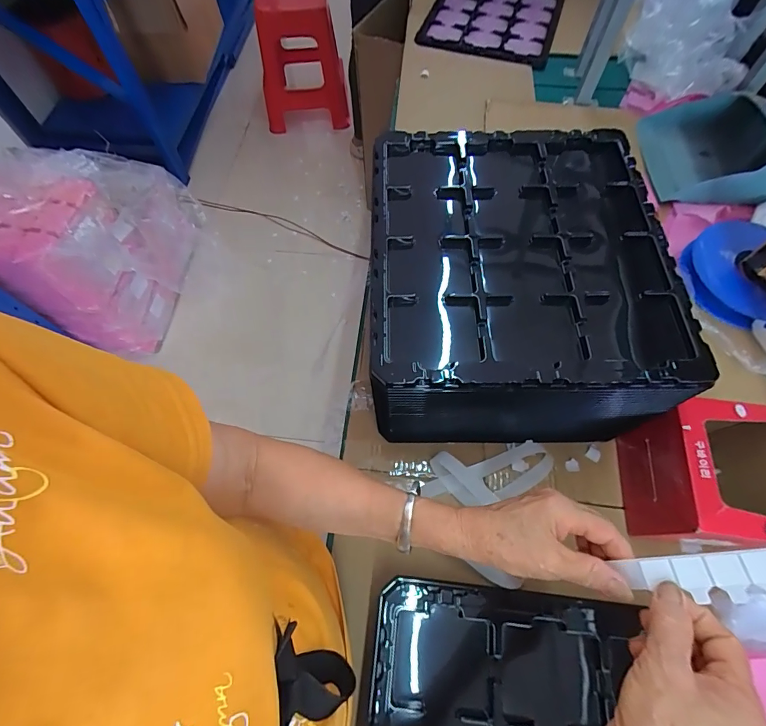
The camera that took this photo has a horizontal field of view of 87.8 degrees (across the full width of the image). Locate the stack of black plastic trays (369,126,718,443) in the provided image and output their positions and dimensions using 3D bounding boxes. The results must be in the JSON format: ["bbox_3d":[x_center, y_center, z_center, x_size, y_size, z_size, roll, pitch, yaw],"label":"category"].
[{"bbox_3d":[0.185,-0.099,0.562,0.390,0.227,0.371,0,64,1],"label":"stack of black plastic trays"}]

